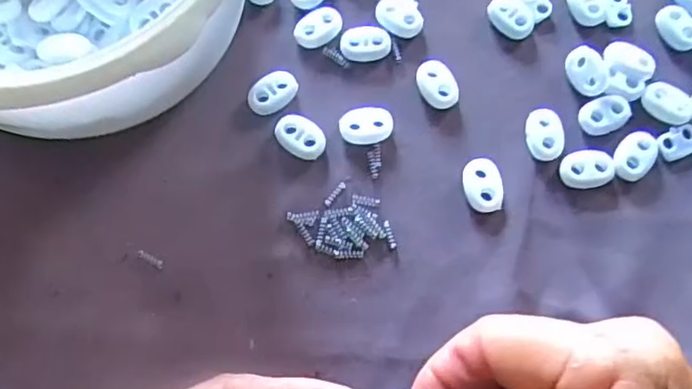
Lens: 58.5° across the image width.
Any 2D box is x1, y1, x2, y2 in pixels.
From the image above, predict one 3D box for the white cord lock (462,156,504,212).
[{"bbox_3d":[0.057,-0.004,0.256,0.015,0.004,0.023,-4,74,-3],"label":"white cord lock"}]

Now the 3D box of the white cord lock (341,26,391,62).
[{"bbox_3d":[0.009,-0.067,0.274,0.022,0.004,0.016,-4,74,-3],"label":"white cord lock"}]

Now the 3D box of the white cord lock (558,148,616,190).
[{"bbox_3d":[0.101,-0.011,0.259,0.022,0.004,0.016,-11,75,-5],"label":"white cord lock"}]

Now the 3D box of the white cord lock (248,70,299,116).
[{"bbox_3d":[-0.031,-0.044,0.266,0.023,0.005,0.015,-31,77,-10],"label":"white cord lock"}]

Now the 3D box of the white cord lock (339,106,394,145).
[{"bbox_3d":[0.009,-0.029,0.263,0.022,0.004,0.016,-11,75,-5],"label":"white cord lock"}]

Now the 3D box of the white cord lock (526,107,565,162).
[{"bbox_3d":[0.085,-0.026,0.263,0.015,0.004,0.023,-2,74,-3],"label":"white cord lock"}]

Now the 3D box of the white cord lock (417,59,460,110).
[{"bbox_3d":[0.040,-0.048,0.269,0.015,0.004,0.022,-22,76,-8],"label":"white cord lock"}]

